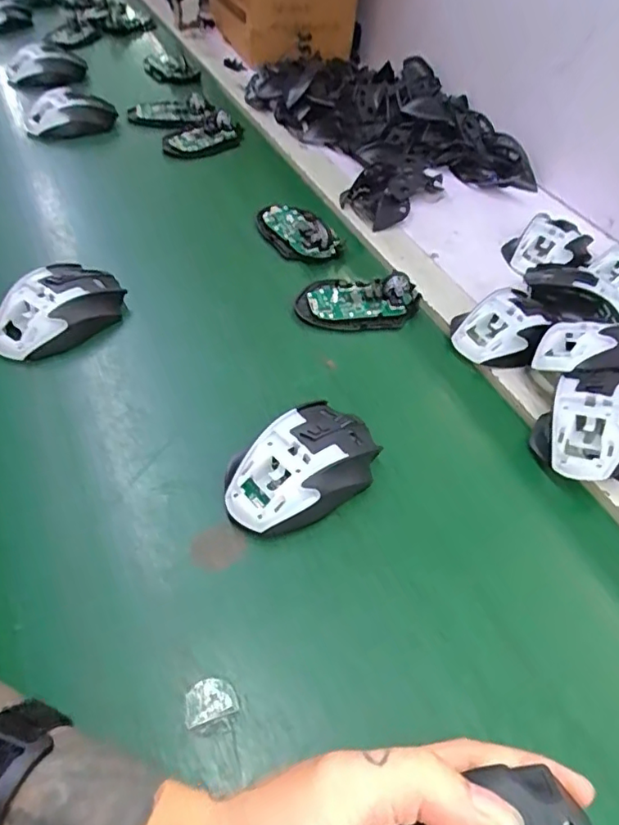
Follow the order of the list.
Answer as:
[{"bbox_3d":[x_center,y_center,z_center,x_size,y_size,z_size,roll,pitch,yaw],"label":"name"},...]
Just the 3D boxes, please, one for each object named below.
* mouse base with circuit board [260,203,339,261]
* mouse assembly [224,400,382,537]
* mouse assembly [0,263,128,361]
[{"bbox_3d":[-0.015,-0.195,0.601,0.054,0.020,0.097,-19,53,-21],"label":"mouse base with circuit board"},{"bbox_3d":[-0.004,0.036,0.385,0.112,0.039,0.067,-29,58,-28],"label":"mouse assembly"},{"bbox_3d":[-0.208,-0.086,0.472,0.064,0.039,0.107,22,50,13],"label":"mouse assembly"}]

